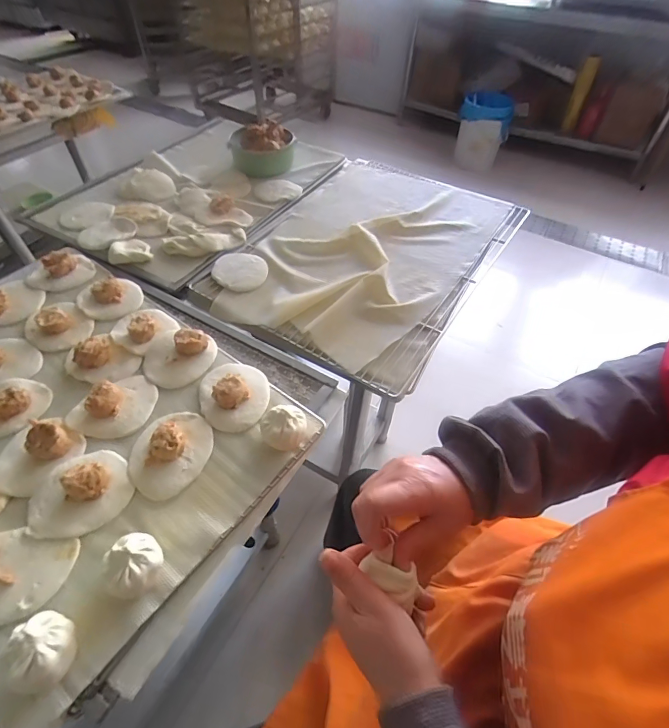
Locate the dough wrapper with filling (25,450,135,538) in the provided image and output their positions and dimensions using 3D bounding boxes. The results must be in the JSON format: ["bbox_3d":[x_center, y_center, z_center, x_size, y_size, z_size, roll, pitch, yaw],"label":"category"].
[{"bbox_3d":[-0.271,0.132,0.424,0.087,0.033,0.099,35,57,24],"label":"dough wrapper with filling"}]

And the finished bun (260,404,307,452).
[{"bbox_3d":[-0.059,0.070,0.471,0.052,0.044,0.054,1,50,-1],"label":"finished bun"}]

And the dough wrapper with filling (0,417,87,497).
[{"bbox_3d":[-0.338,0.098,0.452,0.070,0.031,0.087,29,55,20],"label":"dough wrapper with filling"}]

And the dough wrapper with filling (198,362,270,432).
[{"bbox_3d":[-0.130,0.030,0.517,0.086,0.034,0.104,-15,53,-14],"label":"dough wrapper with filling"}]

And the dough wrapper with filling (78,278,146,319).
[{"bbox_3d":[-0.350,-0.106,0.629,0.090,0.031,0.072,-26,56,-21],"label":"dough wrapper with filling"}]

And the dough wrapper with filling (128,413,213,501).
[{"bbox_3d":[-0.188,0.094,0.460,0.083,0.033,0.103,7,50,4],"label":"dough wrapper with filling"}]

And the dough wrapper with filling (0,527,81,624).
[{"bbox_3d":[-0.311,0.193,0.374,0.110,0.026,0.080,8,51,5],"label":"dough wrapper with filling"}]

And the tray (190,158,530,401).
[{"bbox_3d":[0.071,-0.226,0.765,0.410,0.034,0.588,26,54,18],"label":"tray"}]

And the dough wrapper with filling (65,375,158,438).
[{"bbox_3d":[-0.271,0.048,0.497,0.077,0.032,0.096,28,55,20],"label":"dough wrapper with filling"}]

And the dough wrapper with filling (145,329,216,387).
[{"bbox_3d":[-0.217,-0.012,0.551,0.092,0.031,0.086,11,51,7],"label":"dough wrapper with filling"}]

